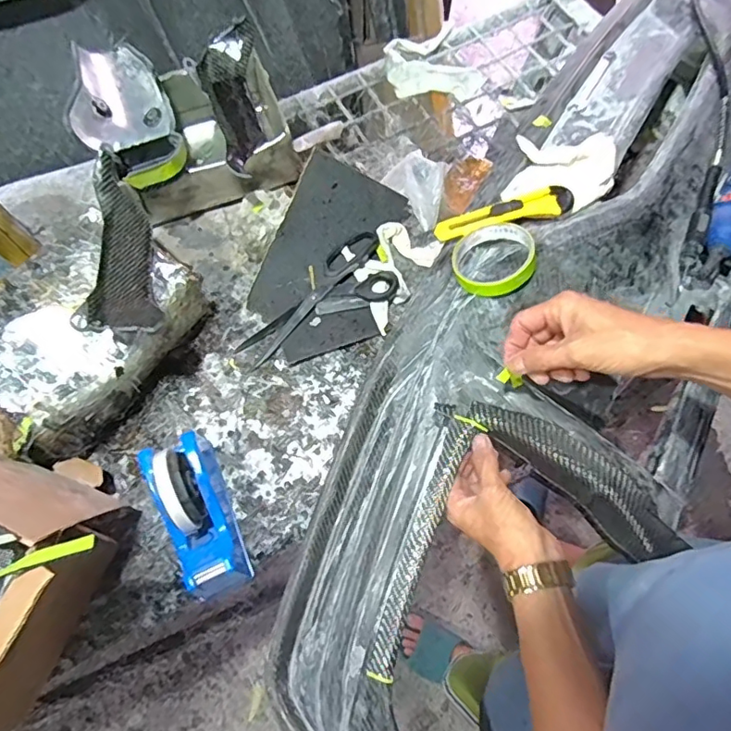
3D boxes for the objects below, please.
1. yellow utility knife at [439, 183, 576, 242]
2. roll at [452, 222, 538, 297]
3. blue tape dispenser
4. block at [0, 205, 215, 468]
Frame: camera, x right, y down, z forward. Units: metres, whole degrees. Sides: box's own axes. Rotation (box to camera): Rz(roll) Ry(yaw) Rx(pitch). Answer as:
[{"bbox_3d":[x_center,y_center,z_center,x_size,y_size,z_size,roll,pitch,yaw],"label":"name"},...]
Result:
[{"bbox_3d":[0.148,-0.162,0.578,0.143,0.012,0.033,-13,66,8],"label":"yellow utility knife"},{"bbox_3d":[0.130,-0.111,0.548,0.084,0.014,0.089,-9,59,15],"label":"roll"},{"bbox_3d":[-0.172,0.146,0.546,0.058,0.107,0.164,-21,68,-12],"label":"blue tape dispenser"},{"bbox_3d":[-0.313,-0.035,0.611,0.163,0.115,0.262,33,68,12],"label":"block"}]

